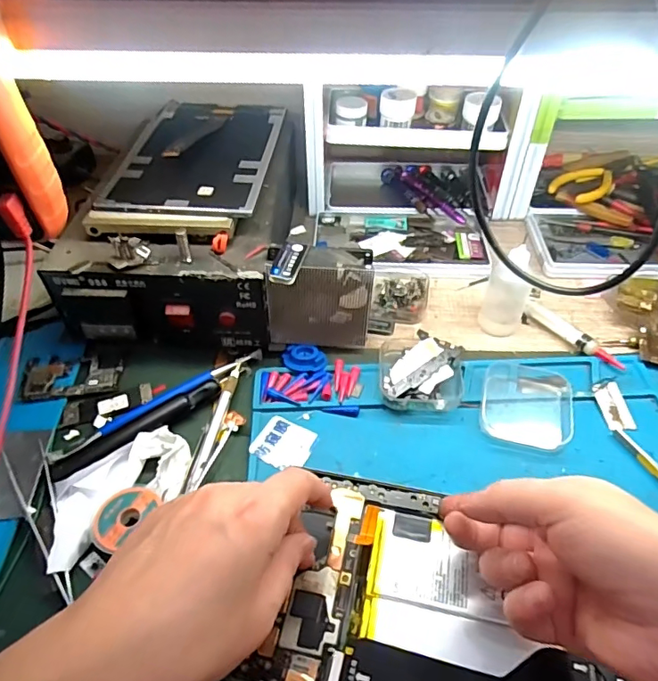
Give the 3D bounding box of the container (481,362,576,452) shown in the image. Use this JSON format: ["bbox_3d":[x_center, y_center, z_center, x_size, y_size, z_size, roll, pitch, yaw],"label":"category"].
[{"bbox_3d":[0.148,0.044,0.381,0.061,0.014,0.071,10,48,11],"label":"container"}]

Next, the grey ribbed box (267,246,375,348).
[{"bbox_3d":[-0.007,-0.035,0.408,0.081,0.083,0.031,0,47,1],"label":"grey ribbed box"}]

